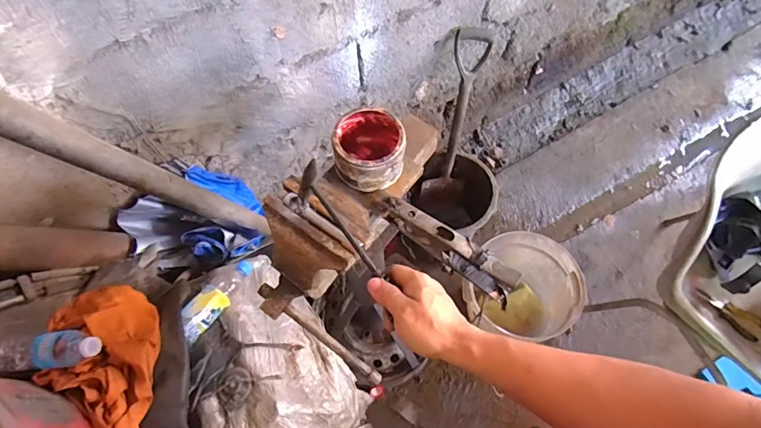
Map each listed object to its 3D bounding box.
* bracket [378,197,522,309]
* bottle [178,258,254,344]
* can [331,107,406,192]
[{"bbox_3d":[0.098,0.049,0.652,0.216,0.082,0.028,35,70,17],"label":"bracket"},{"bbox_3d":[-0.353,0.176,0.950,0.067,0.053,0.213,21,42,11],"label":"bottle"},{"bbox_3d":[-0.017,-0.096,0.671,0.105,0.085,0.112,-16,65,-6],"label":"can"}]

